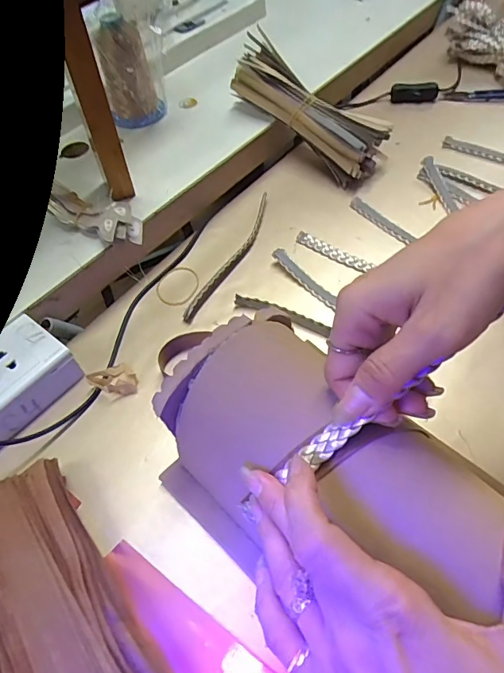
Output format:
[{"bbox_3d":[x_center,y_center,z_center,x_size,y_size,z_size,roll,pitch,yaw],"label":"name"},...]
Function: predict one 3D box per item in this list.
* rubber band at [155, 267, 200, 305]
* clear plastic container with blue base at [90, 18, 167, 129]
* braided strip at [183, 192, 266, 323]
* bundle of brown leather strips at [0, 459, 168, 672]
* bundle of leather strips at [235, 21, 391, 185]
[{"bbox_3d":[-0.075,-0.051,0.451,0.043,0.004,0.048,5,56,7],"label":"rubber band"},{"bbox_3d":[-0.143,-0.305,0.529,0.066,0.115,0.057,-16,56,-7],"label":"clear plastic container with blue base"},{"bbox_3d":[-0.018,-0.086,0.464,0.019,0.012,0.186,20,59,17],"label":"braided strip"},{"bbox_3d":[-0.119,0.168,0.268,0.077,0.046,0.179,-33,60,-18],"label":"bundle of brown leather strips"},{"bbox_3d":[0.066,-0.271,0.529,0.217,0.048,0.074,44,67,9],"label":"bundle of leather strips"}]

